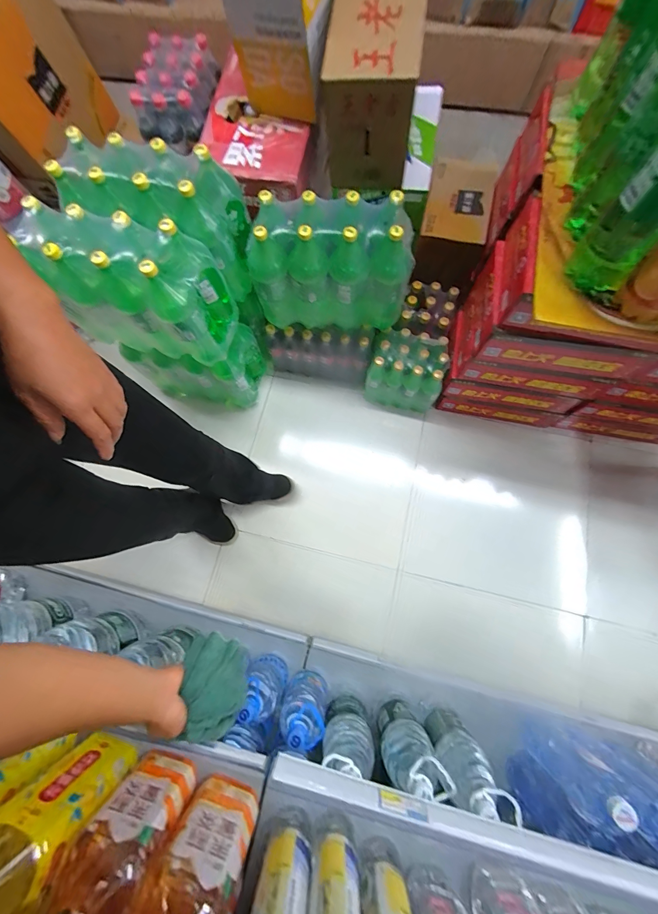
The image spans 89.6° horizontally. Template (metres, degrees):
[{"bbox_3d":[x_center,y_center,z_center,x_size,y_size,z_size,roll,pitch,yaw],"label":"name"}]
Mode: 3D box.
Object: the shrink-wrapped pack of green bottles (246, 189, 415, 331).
[{"bbox_3d":[0.001,-0.524,0.933,0.427,0.303,0.183,4,75,3],"label":"shrink-wrapped pack of green bottles"}]

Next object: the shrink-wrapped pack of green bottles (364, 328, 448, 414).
[{"bbox_3d":[0.256,-0.292,1.136,0.236,0.238,0.171,15,76,6],"label":"shrink-wrapped pack of green bottles"}]

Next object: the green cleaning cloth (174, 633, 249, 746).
[{"bbox_3d":[-0.177,0.349,0.503,0.092,0.063,0.137,-4,75,1],"label":"green cleaning cloth"}]

